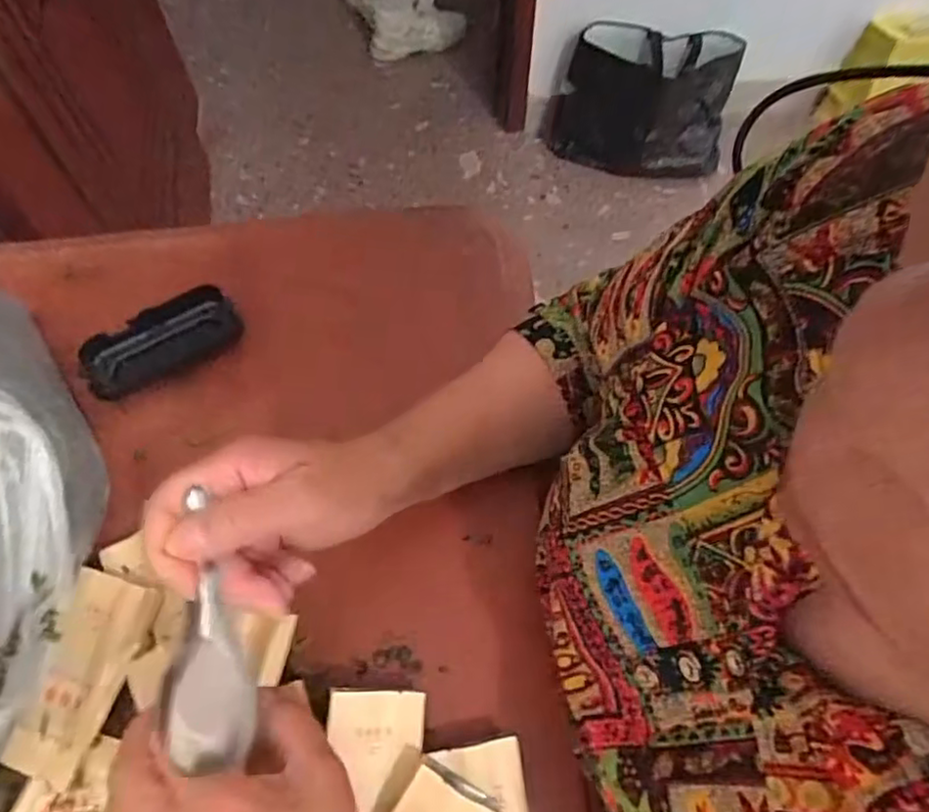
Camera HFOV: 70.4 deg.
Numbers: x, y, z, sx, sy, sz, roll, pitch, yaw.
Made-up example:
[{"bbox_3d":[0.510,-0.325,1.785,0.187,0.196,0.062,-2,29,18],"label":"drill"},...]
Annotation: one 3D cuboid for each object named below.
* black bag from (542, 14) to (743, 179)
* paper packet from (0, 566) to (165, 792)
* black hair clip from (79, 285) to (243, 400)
[{"bbox_3d":[0.362,-0.624,1.383,0.359,0.242,0.190,6,63,3],"label":"black bag"},{"bbox_3d":[-0.219,0.152,0.376,0.055,0.011,0.110,20,77,10],"label":"paper packet"},{"bbox_3d":[-0.222,-0.048,0.483,0.108,0.029,0.049,-33,68,-16],"label":"black hair clip"}]

